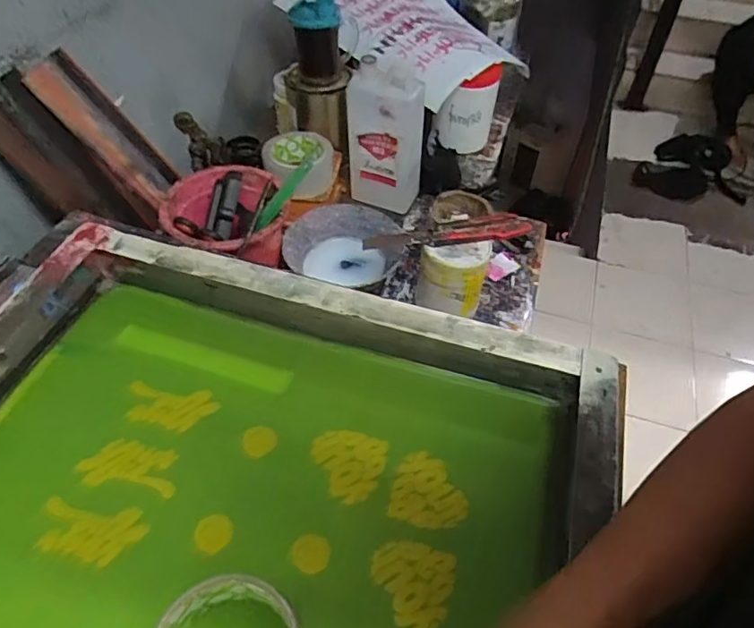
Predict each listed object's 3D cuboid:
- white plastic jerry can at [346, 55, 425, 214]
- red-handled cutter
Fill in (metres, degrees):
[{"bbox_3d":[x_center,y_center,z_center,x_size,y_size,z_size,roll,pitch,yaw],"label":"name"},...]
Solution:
[{"bbox_3d":[0.014,-0.257,0.815,0.108,0.204,0.070,7,50,4],"label":"white plastic jerry can"},{"bbox_3d":[0.084,-0.095,0.661,0.194,0.025,0.030,-8,50,-8],"label":"red-handled cutter"}]

